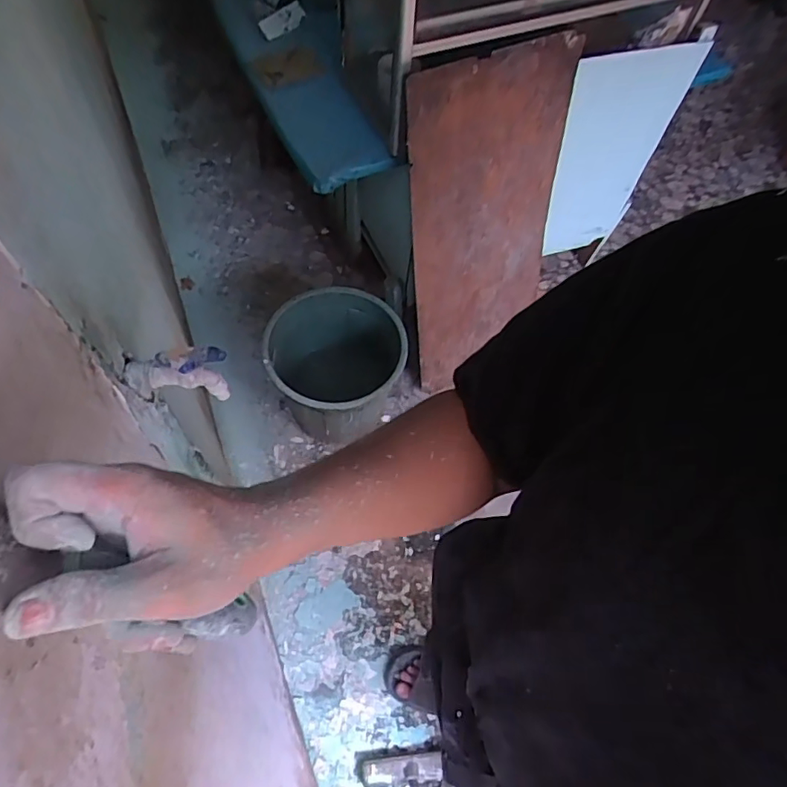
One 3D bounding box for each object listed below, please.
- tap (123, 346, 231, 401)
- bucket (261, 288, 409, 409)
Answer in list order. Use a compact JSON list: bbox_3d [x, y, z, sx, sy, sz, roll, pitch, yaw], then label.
[{"bbox_3d":[-0.238,-0.023,0.610,0.106,0.072,0.025,0,61,-4],"label":"tap"},{"bbox_3d":[-0.144,-0.040,1.457,0.337,0.325,0.313,2,61,-3],"label":"bucket"}]

